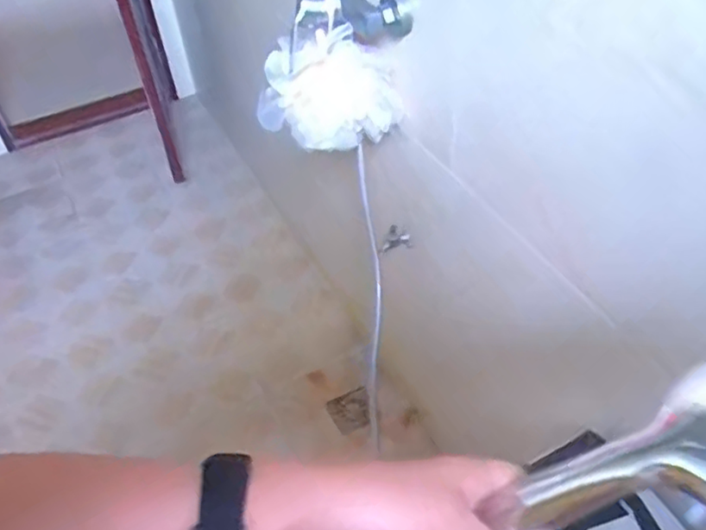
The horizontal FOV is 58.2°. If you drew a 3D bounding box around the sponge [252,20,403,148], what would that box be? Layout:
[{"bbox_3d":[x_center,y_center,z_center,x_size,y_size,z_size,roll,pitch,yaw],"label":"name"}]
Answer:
[{"bbox_3d":[-0.035,-0.265,0.965,0.155,0.150,0.157,-31,50,-26],"label":"sponge"}]

